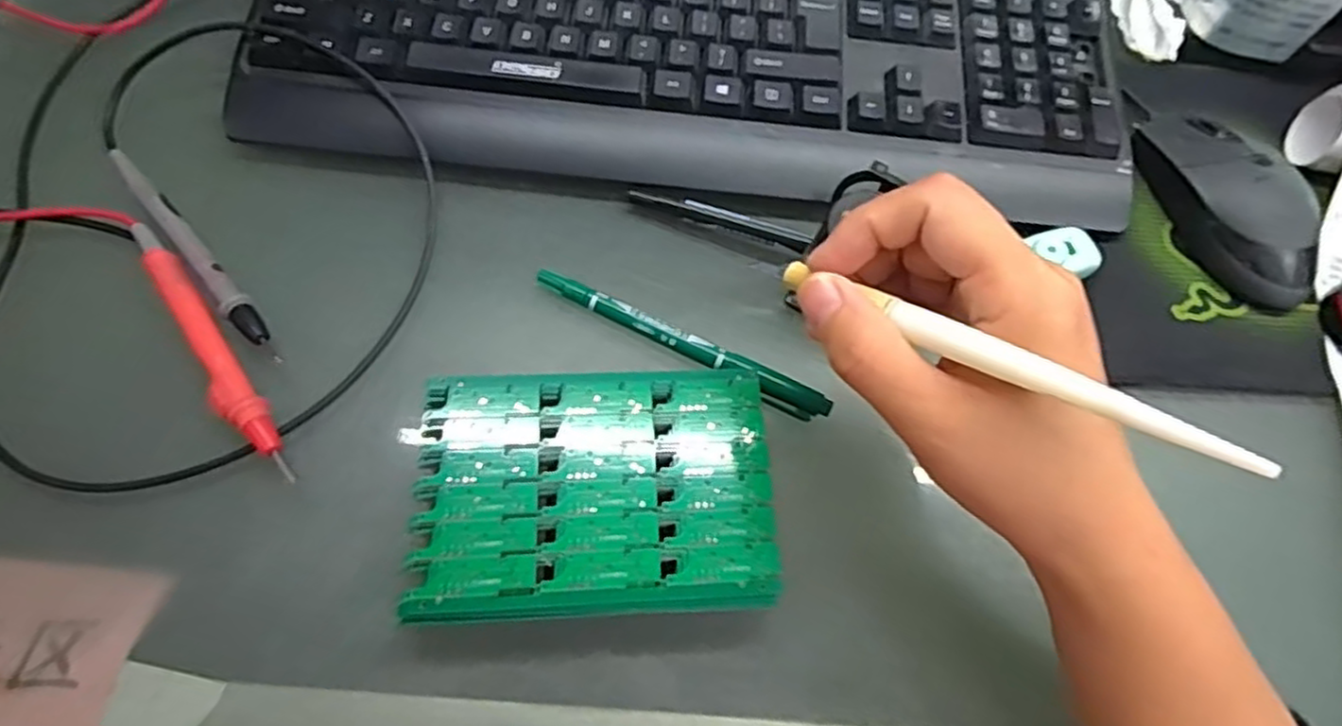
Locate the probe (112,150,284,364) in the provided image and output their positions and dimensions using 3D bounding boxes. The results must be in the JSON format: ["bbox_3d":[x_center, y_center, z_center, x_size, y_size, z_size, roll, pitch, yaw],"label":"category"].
[{"bbox_3d":[-0.207,-0.050,0.307,0.011,0.009,0.138,-39,73,-19],"label":"probe"}]

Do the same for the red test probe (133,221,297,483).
[{"bbox_3d":[-0.187,-0.009,0.285,0.013,0.021,0.135,-34,72,-18],"label":"red test probe"}]

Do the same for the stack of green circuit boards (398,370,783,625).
[{"bbox_3d":[-0.028,0.049,0.272,0.130,0.035,0.089,-1,65,-5],"label":"stack of green circuit boards"}]

